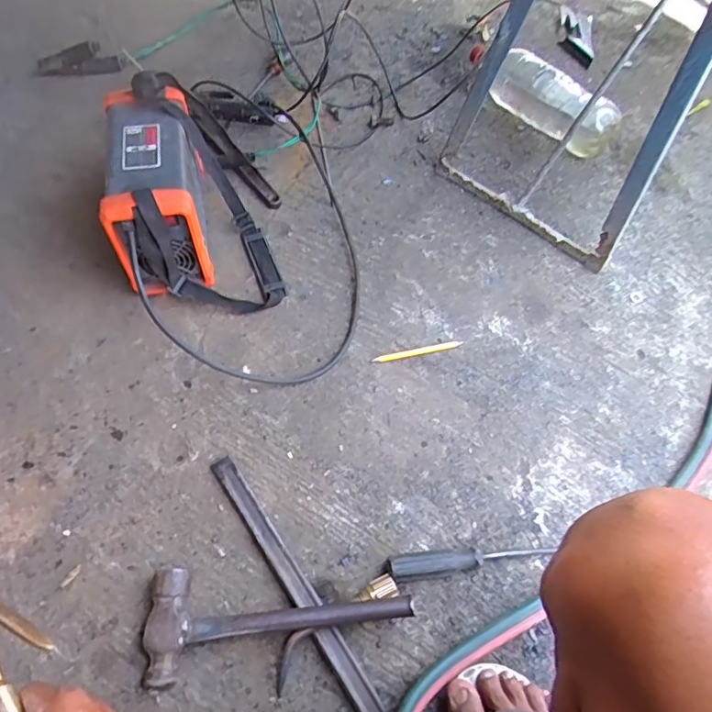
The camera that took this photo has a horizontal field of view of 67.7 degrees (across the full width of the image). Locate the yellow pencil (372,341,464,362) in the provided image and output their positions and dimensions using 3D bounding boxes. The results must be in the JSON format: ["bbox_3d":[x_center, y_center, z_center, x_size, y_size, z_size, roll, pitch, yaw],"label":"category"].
[{"bbox_3d":[0.086,-0.006,0.731,0.125,0.006,0.011,-12,63,-10],"label":"yellow pencil"}]

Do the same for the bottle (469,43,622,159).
[{"bbox_3d":[0.321,-0.457,0.931,0.291,0.084,0.084,37,66,15],"label":"bottle"}]

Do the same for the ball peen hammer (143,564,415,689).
[{"bbox_3d":[-0.077,0.263,0.551,0.262,0.045,0.102,-5,62,-6],"label":"ball peen hammer"}]

